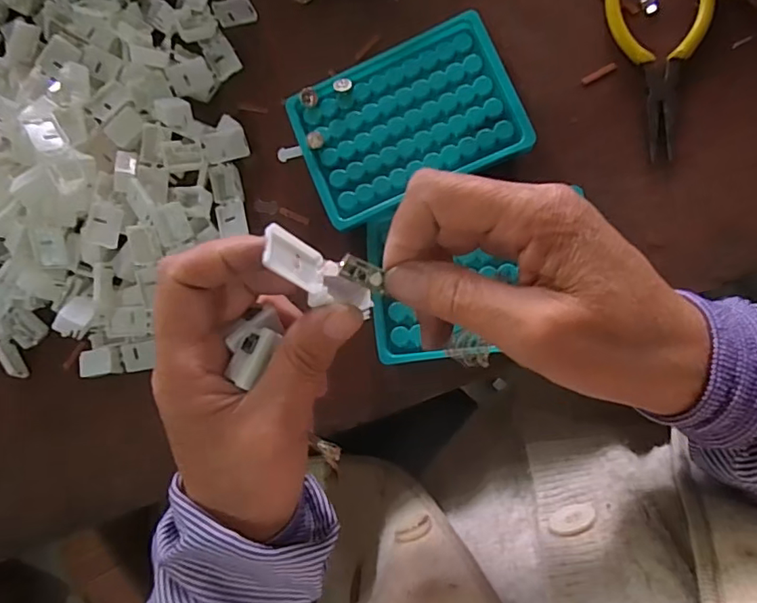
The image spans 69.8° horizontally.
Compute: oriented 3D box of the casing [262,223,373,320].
[{"bbox_3d":[-0.025,-0.009,0.221,0.013,0.055,0.025,-36,50,20],"label":"casing"}]

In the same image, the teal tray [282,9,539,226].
[{"bbox_3d":[0.019,-0.112,0.348,0.133,0.026,0.094,-23,81,6],"label":"teal tray"}]

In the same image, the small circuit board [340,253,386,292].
[{"bbox_3d":[-0.005,-0.011,0.216,0.020,0.005,0.009,29,89,-28],"label":"small circuit board"}]

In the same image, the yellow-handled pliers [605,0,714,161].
[{"bbox_3d":[0.169,-0.146,0.331,0.060,0.006,0.118,4,84,9],"label":"yellow-handled pliers"}]

